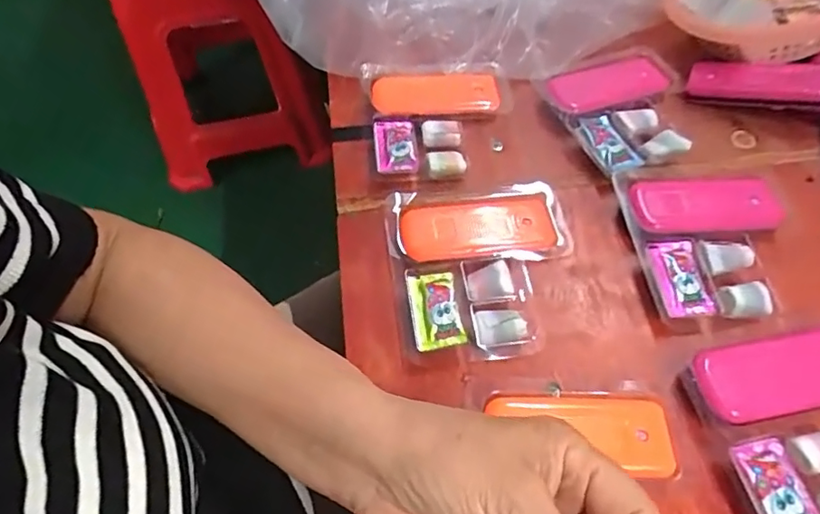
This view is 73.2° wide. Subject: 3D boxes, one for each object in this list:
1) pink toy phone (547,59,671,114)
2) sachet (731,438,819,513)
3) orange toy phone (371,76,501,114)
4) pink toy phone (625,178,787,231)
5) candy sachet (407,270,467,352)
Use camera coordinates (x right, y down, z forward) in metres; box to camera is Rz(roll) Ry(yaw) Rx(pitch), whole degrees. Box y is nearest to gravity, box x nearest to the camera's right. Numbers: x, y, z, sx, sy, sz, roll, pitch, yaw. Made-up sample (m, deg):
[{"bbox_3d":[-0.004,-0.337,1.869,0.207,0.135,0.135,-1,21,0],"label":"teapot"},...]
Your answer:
[{"bbox_3d":[0.169,-0.146,0.464,0.099,0.011,0.041,-17,59,-7],"label":"pink toy phone"},{"bbox_3d":[0.194,0.124,0.290,0.029,0.004,0.053,-12,58,-4],"label":"sachet"},{"bbox_3d":[0.022,-0.140,0.469,0.106,0.016,0.029,-1,58,3],"label":"orange toy phone"},{"bbox_3d":[0.215,-0.038,0.399,0.104,0.009,0.039,-1,58,3],"label":"pink toy phone"},{"bbox_3d":[0.016,0.033,0.354,0.031,0.005,0.051,-9,58,-2],"label":"candy sachet"}]

